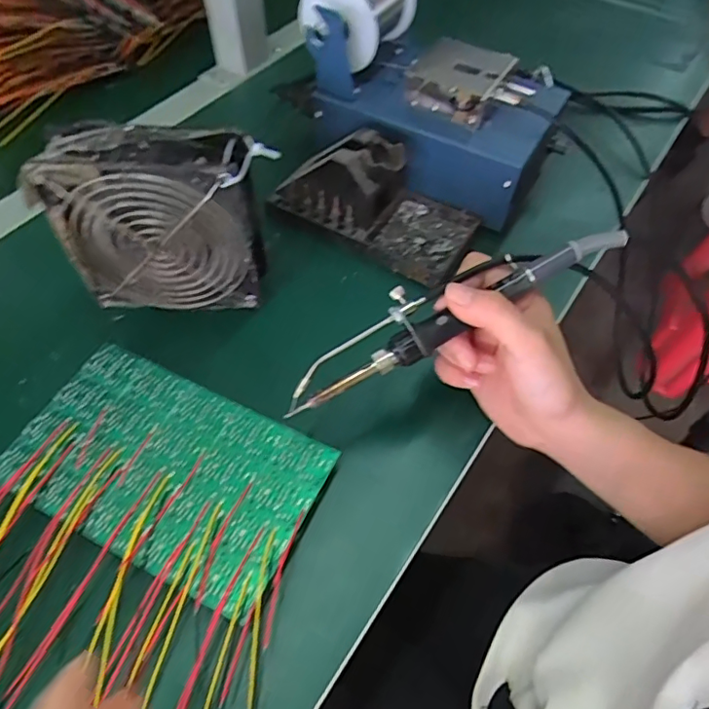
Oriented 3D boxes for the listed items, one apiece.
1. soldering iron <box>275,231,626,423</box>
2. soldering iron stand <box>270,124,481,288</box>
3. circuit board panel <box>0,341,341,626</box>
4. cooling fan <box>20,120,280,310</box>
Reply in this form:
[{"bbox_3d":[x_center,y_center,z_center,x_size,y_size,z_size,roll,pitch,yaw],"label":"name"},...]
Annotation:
[{"bbox_3d":[0.054,-0.028,0.308,0.207,0.018,0.035,-27,59,-2],"label":"soldering iron"},{"bbox_3d":[0.016,-0.125,0.416,0.154,0.065,0.075,25,59,15],"label":"soldering iron stand"},{"bbox_3d":[-0.109,0.064,0.317,0.173,0.005,0.104,23,59,14],"label":"circuit board panel"},{"bbox_3d":[-0.121,-0.087,0.353,0.130,0.107,0.044,0,56,-1],"label":"cooling fan"}]

